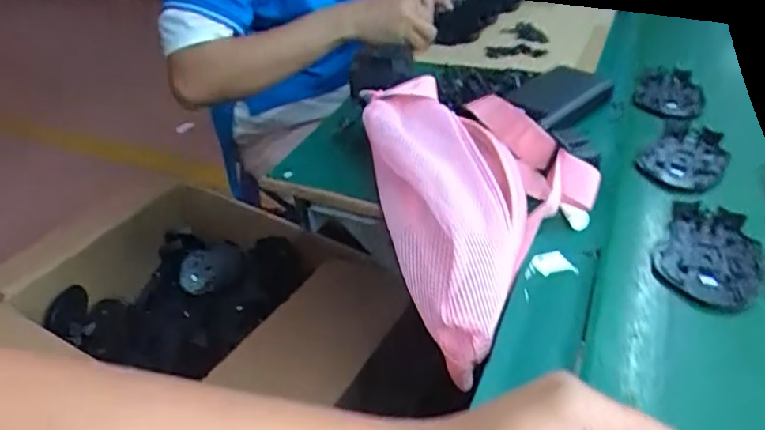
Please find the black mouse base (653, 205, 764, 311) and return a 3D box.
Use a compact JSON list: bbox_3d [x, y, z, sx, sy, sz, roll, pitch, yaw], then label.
[{"bbox_3d":[0.256,0.030,0.469,0.071,0.011,0.112,21,41,26],"label":"black mouse base"}]

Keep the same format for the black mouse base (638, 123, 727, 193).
[{"bbox_3d":[0.293,-0.056,0.583,0.066,0.010,0.120,24,42,30],"label":"black mouse base"}]

